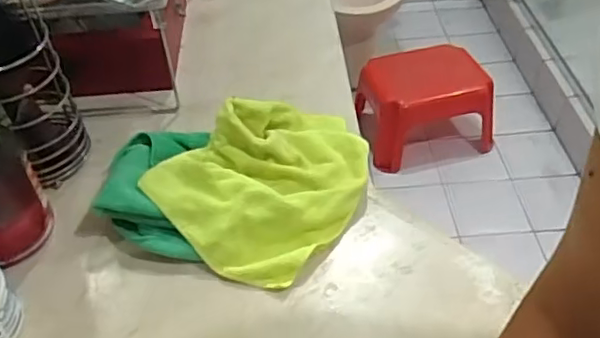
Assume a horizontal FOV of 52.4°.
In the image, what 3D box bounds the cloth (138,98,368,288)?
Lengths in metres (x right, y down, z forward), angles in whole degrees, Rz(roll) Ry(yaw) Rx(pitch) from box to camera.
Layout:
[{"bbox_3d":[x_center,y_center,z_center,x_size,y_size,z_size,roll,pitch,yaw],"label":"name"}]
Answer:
[{"bbox_3d":[-0.023,0.001,0.635,0.175,0.074,0.233,30,52,30],"label":"cloth"}]

